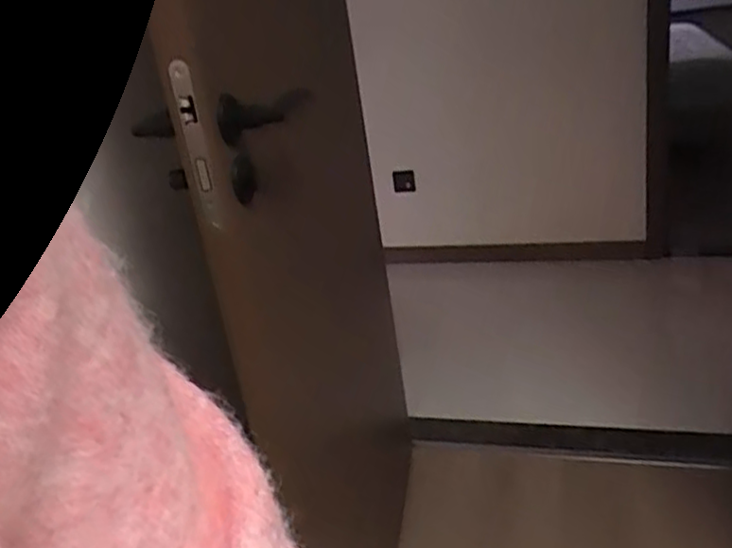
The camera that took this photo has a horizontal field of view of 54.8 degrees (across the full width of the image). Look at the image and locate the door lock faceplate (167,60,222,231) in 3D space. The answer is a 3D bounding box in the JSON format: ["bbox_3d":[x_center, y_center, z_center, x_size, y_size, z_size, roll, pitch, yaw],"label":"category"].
[{"bbox_3d":[-0.170,-0.124,0.696,0.025,0.165,0.008,-4,20,11],"label":"door lock faceplate"}]

